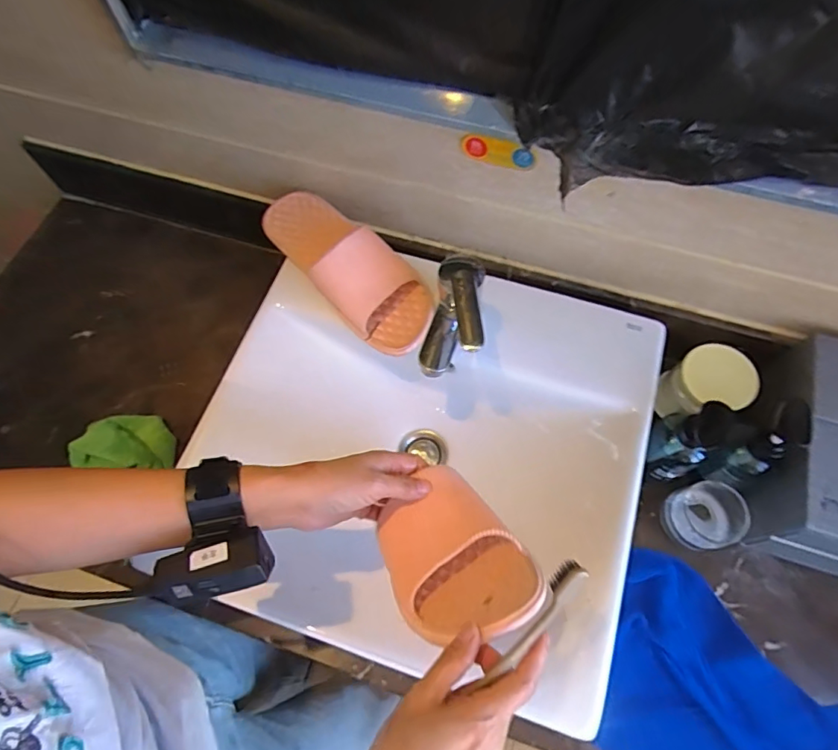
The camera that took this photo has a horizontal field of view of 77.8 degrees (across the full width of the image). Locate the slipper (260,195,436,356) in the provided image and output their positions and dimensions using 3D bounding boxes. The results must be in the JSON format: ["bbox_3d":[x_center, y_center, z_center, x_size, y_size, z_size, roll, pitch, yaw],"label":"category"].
[{"bbox_3d":[-0.090,-0.138,0.602,0.258,0.076,0.097,41,73,17],"label":"slipper"}]

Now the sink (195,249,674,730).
[{"bbox_3d":[-0.001,0.086,0.612,0.460,0.133,0.428,16,67,8],"label":"sink"}]

